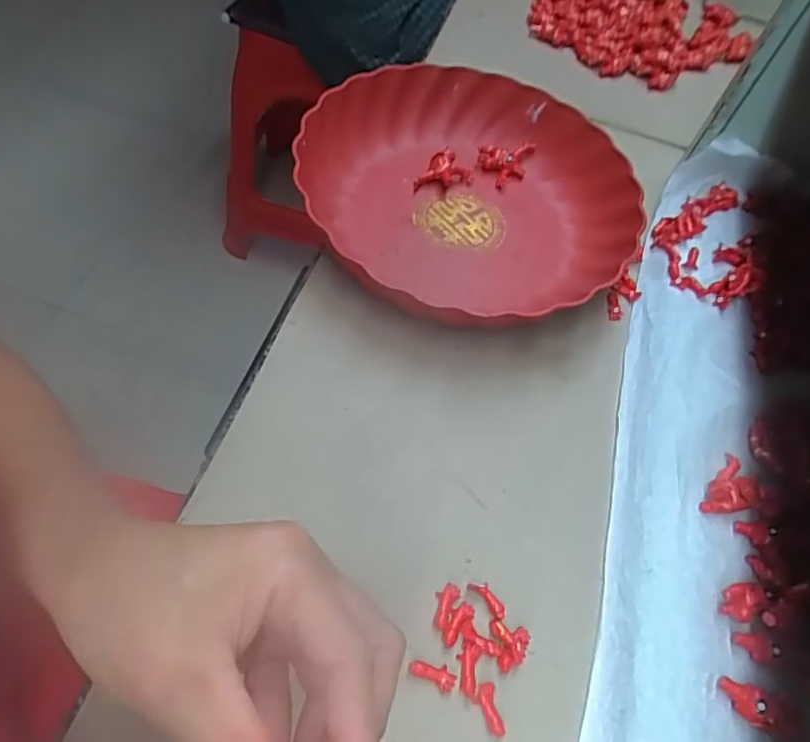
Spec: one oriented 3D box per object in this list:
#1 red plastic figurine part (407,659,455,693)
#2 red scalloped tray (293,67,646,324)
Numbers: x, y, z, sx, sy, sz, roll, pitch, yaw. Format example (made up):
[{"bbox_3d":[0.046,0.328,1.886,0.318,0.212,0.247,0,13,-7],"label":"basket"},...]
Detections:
[{"bbox_3d":[0.013,0.145,0.295,0.023,0.006,0.011,26,58,8],"label":"red plastic figurine part"},{"bbox_3d":[0.048,-0.131,0.444,0.242,0.050,0.230,-25,65,-22],"label":"red scalloped tray"}]

